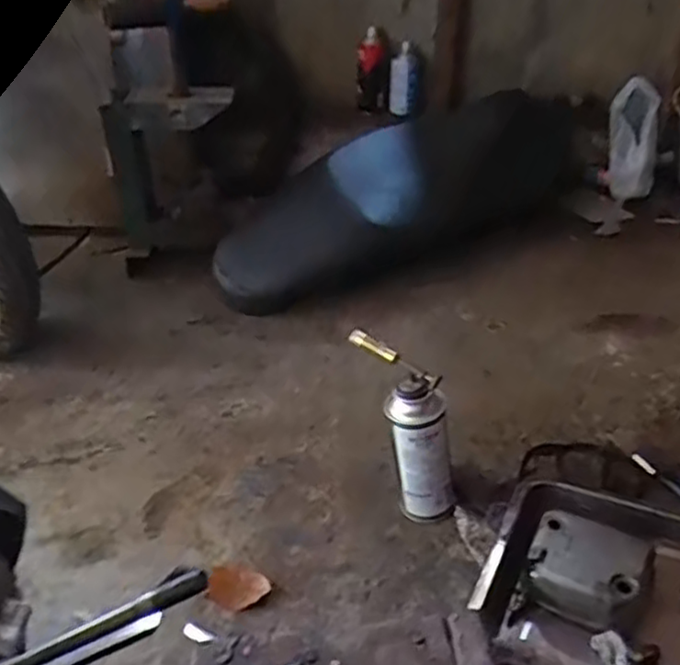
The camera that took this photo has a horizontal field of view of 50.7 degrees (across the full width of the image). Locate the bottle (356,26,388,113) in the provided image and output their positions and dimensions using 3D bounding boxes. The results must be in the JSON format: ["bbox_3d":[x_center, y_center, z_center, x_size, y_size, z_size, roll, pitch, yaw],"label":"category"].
[{"bbox_3d":[0.073,-0.599,1.646,0.067,0.168,0.057,1,32,2],"label":"bottle"}]

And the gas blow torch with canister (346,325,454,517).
[{"bbox_3d":[0.078,0.110,0.840,0.070,0.215,0.122,-19,37,-28],"label":"gas blow torch with canister"}]

